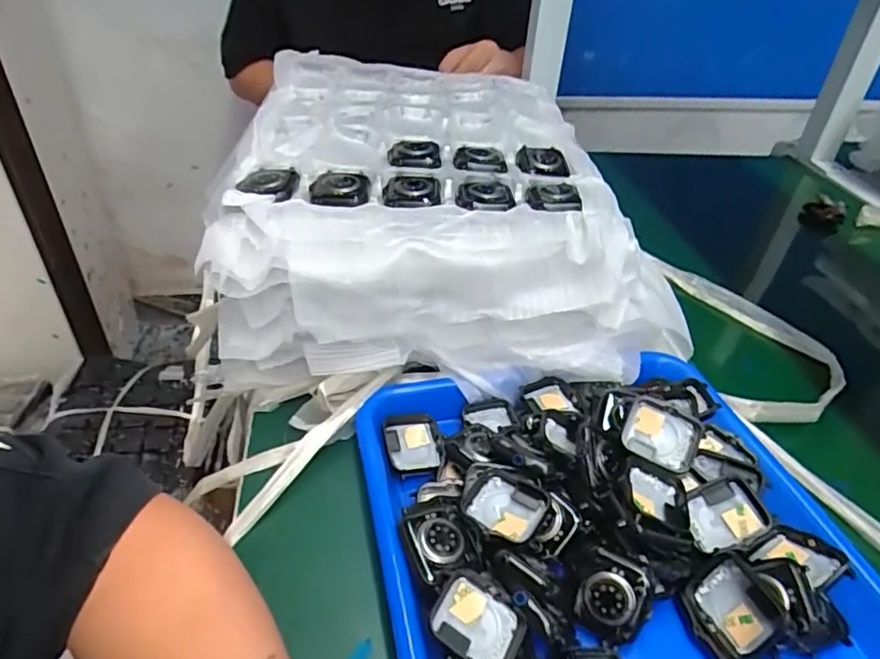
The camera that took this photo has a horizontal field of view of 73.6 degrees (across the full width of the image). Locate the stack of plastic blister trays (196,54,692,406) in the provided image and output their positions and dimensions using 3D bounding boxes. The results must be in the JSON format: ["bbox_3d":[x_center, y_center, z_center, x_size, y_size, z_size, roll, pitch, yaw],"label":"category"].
[{"bbox_3d":[-0.010,-0.114,0.507,0.324,0.120,0.373,-5,38,-11],"label":"stack of plastic blister trays"}]

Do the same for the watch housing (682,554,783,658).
[{"bbox_3d":[0.145,0.142,0.296,0.010,0.037,0.043,23,33,-44],"label":"watch housing"}]

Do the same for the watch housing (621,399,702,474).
[{"bbox_3d":[0.132,0.063,0.351,0.043,0.006,0.036,22,72,11],"label":"watch housing"}]

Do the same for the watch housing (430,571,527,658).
[{"bbox_3d":[0.018,0.141,0.281,0.043,0.008,0.034,37,47,11],"label":"watch housing"}]

